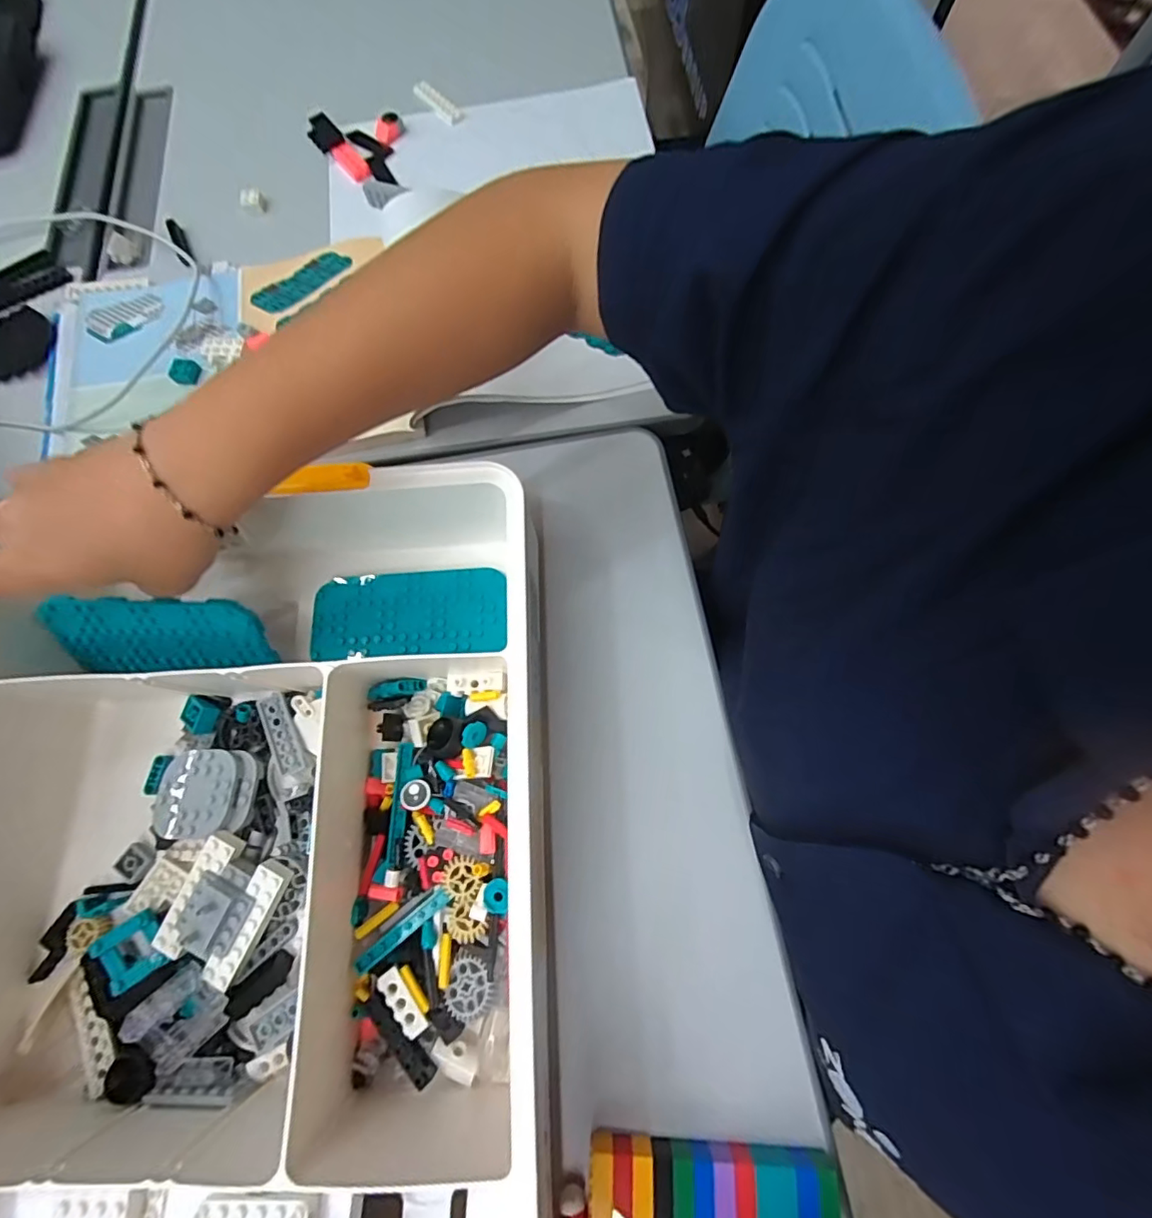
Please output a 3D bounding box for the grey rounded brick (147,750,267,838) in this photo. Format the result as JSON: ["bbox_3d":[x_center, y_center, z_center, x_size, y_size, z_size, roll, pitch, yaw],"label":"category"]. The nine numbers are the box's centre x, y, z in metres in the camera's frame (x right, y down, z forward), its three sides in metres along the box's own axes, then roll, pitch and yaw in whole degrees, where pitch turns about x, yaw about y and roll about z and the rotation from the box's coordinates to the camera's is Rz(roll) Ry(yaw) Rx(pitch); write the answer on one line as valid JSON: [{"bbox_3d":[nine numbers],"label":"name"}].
[{"bbox_3d":[-0.212,0.105,0.300,0.057,0.018,0.044,-2,73,2],"label":"grey rounded brick"}]

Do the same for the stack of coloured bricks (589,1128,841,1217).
[{"bbox_3d":[0.065,0.280,0.250,0.116,0.019,0.033,1,73,3],"label":"stack of coloured bricks"}]

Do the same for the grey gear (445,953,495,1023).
[{"bbox_3d":[-0.054,0.187,0.257,0.024,0.005,0.025,-22,73,-5],"label":"grey gear"}]

